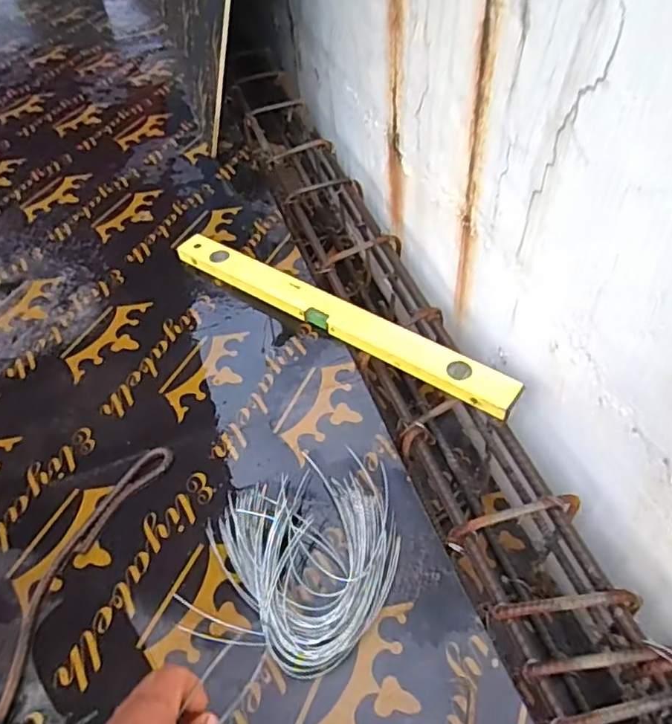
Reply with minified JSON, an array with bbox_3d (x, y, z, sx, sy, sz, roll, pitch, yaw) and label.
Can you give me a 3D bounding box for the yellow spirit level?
[{"bbox_3d":[-0.012,-0.072,0.851,0.587,0.027,0.059,28,56,26],"label":"yellow spirit level"}]

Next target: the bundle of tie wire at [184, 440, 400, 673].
[{"bbox_3d":[-0.037,0.198,0.613,0.193,0.028,0.219,8,50,11],"label":"bundle of tie wire"}]

